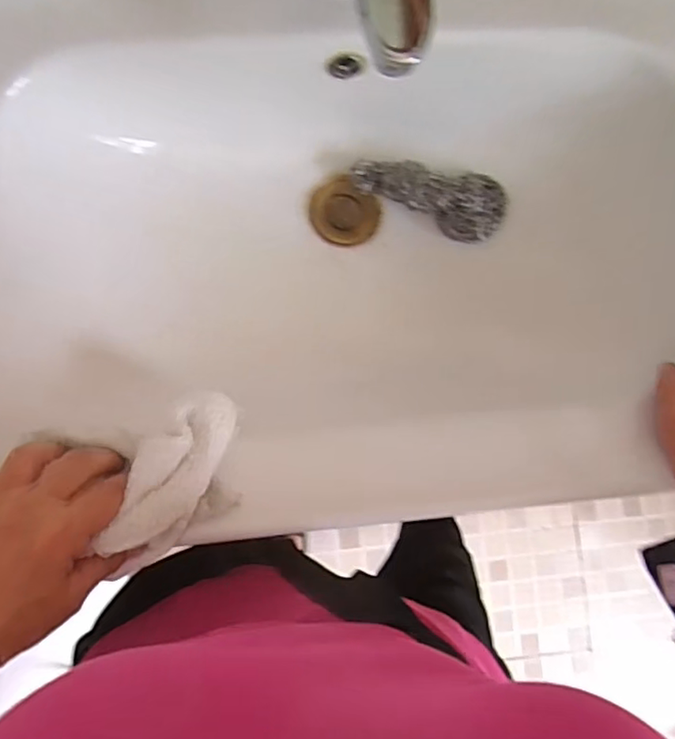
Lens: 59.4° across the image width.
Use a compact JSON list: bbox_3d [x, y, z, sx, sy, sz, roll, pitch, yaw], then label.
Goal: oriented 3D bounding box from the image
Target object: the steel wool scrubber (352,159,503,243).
[{"bbox_3d":[0.082,-0.152,0.522,0.141,0.038,0.062,7,85,-5],"label":"steel wool scrubber"}]

